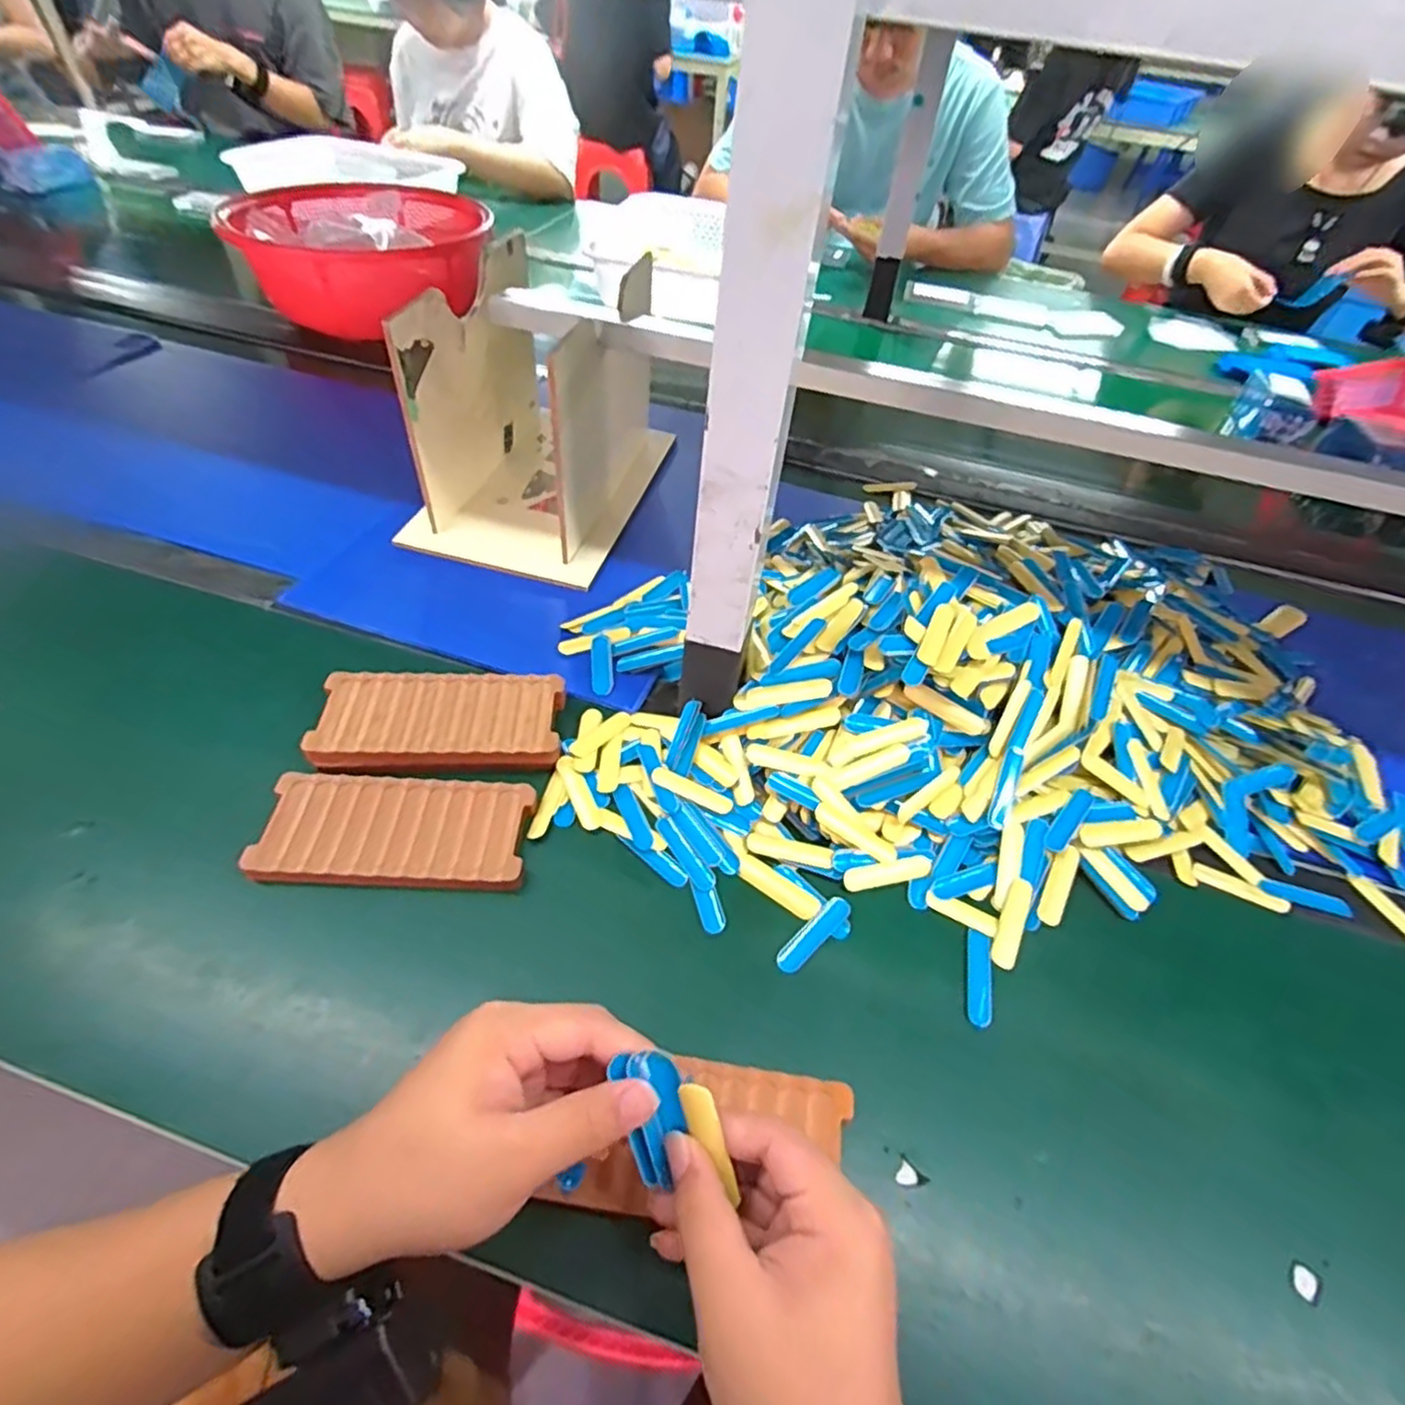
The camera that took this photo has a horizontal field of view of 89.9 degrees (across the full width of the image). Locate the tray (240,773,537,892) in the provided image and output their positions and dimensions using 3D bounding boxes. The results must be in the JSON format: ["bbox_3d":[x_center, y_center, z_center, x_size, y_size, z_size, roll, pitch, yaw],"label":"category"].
[{"bbox_3d":[-0.205,0.088,0.475,0.168,0.015,0.079,3,49,-3],"label":"tray"}]

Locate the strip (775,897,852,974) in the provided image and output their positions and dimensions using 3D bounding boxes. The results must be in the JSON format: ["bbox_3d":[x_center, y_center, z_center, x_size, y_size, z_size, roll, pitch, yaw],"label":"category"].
[{"bbox_3d":[0.072,0.148,0.450,0.060,0.008,0.017,-35,61,-30],"label":"strip"}]

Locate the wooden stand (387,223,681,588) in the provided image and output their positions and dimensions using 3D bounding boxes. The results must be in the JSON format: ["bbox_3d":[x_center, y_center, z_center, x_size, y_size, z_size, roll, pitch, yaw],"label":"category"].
[{"bbox_3d":[-0.152,-0.279,0.665,0.187,0.180,0.255,20,51,11],"label":"wooden stand"}]

